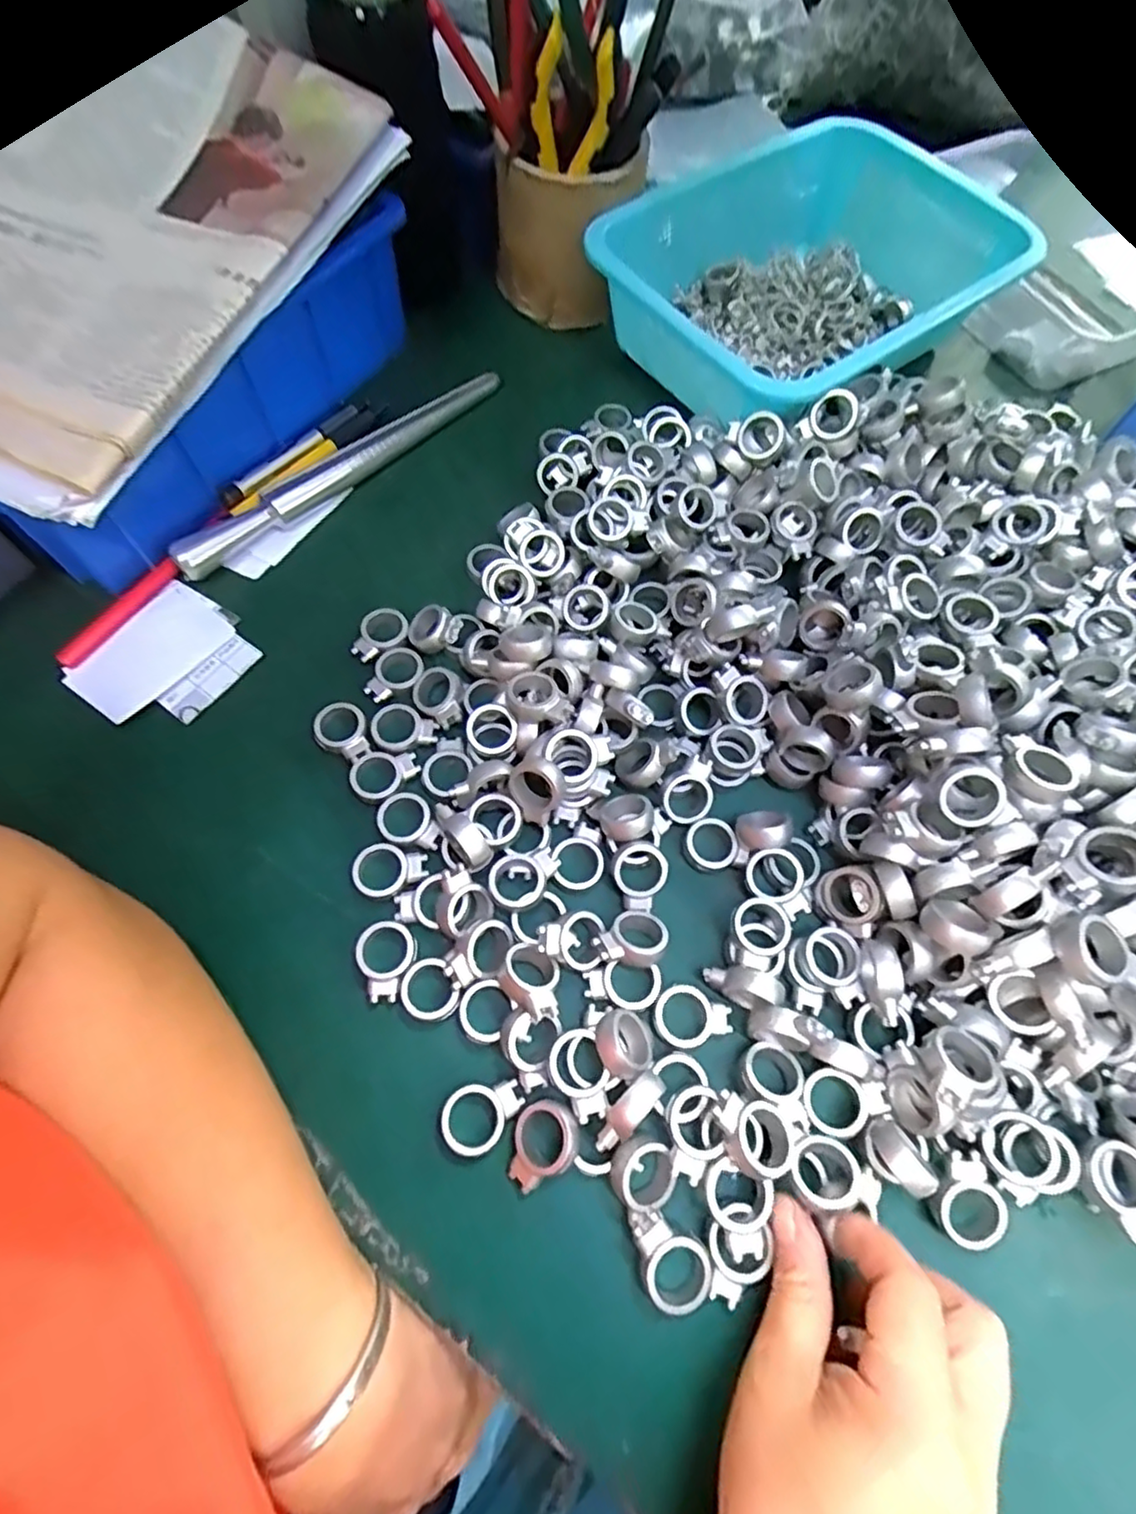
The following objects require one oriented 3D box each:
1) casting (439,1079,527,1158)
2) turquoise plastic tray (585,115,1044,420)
[{"bbox_3d":[-0.035,0.148,0.270,0.034,0.007,0.025,-30,70,-14],"label":"casting"},{"bbox_3d":[0.168,-0.317,0.434,0.262,0.077,0.173,-37,72,-16],"label":"turquoise plastic tray"}]

